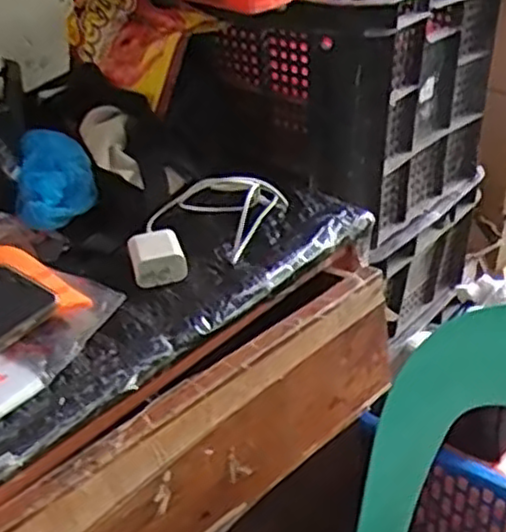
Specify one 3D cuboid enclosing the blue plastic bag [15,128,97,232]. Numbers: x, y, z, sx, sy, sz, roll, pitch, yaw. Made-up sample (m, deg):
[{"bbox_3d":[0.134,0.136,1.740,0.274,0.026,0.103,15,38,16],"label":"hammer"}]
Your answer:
[{"bbox_3d":[-0.185,-0.081,0.673,0.070,0.052,0.087,-9,32,-6],"label":"blue plastic bag"}]

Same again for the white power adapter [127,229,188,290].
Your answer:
[{"bbox_3d":[-0.082,-0.008,0.621,0.045,0.032,0.047,-11,33,-10],"label":"white power adapter"}]

